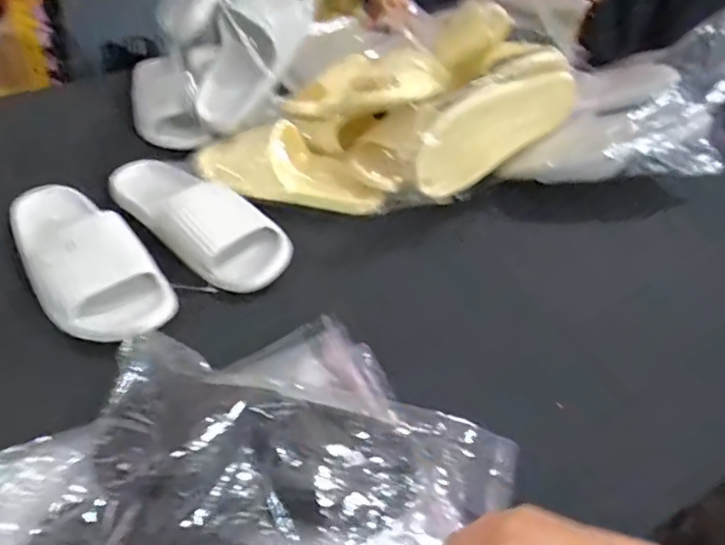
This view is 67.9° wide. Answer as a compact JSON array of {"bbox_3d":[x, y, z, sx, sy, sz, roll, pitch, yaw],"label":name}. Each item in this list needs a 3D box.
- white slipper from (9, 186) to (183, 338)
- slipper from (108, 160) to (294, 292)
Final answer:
[{"bbox_3d":[-0.326,-0.029,0.612,0.116,0.062,0.262,-32,56,-28],"label":"white slipper"},{"bbox_3d":[-0.209,-0.079,0.656,0.272,0.062,0.107,31,53,24],"label":"slipper"}]

